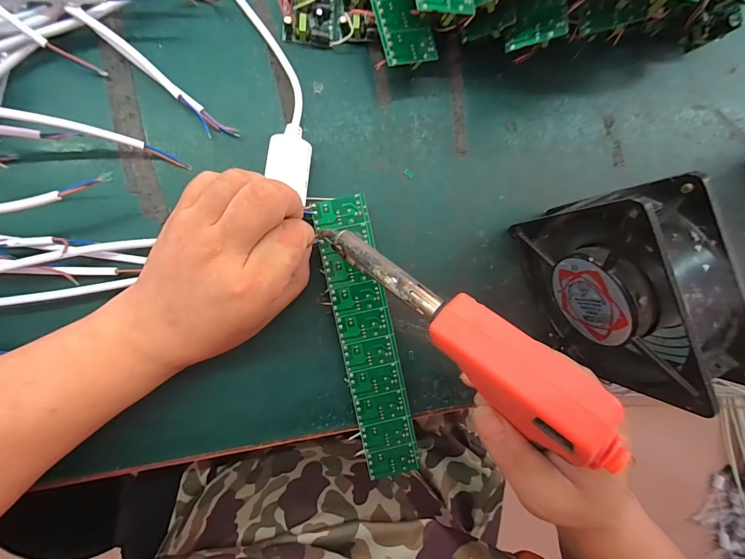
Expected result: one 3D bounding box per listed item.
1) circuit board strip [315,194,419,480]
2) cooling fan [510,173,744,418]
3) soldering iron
[{"bbox_3d":[-0.004,0.043,0.260,0.037,0.017,0.200,-12,93,-8],"label":"circuit board strip"},{"bbox_3d":[0.156,0.007,0.232,0.038,0.121,0.121,-23,94,-8],"label":"cooling fan"},{"bbox_3d":[0.039,0.023,0.183,0.032,0.031,0.171,-48,58,-5],"label":"soldering iron"}]

